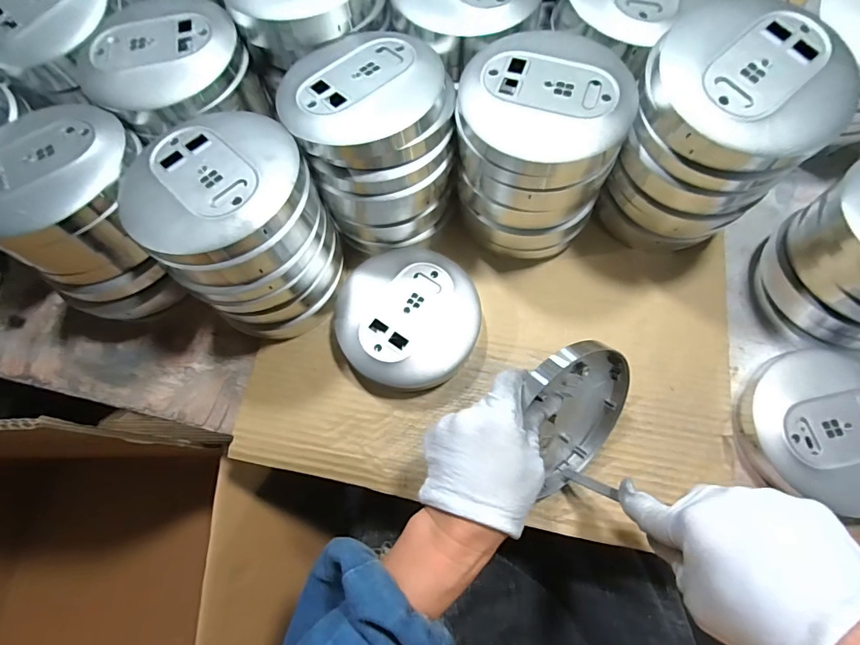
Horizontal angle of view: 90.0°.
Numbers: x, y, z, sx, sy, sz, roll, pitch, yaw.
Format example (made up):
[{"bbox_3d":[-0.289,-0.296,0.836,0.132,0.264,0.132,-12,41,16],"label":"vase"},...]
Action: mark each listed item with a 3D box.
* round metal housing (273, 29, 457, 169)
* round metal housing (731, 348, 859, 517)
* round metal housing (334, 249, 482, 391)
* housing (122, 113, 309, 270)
[{"bbox_3d":[-0.056,-0.196,0.363,0.136,0.047,0.120,-16,72,-3],"label":"round metal housing"},{"bbox_3d":[0.348,0.093,0.370,0.143,0.035,0.131,19,73,8],"label":"round metal housing"},{"bbox_3d":[-0.021,-0.006,0.419,0.130,0.037,0.135,-1,72,2],"label":"round metal housing"},{"bbox_3d":[-0.160,-0.103,0.327,0.130,0.040,0.124,-1,72,2],"label":"housing"}]

